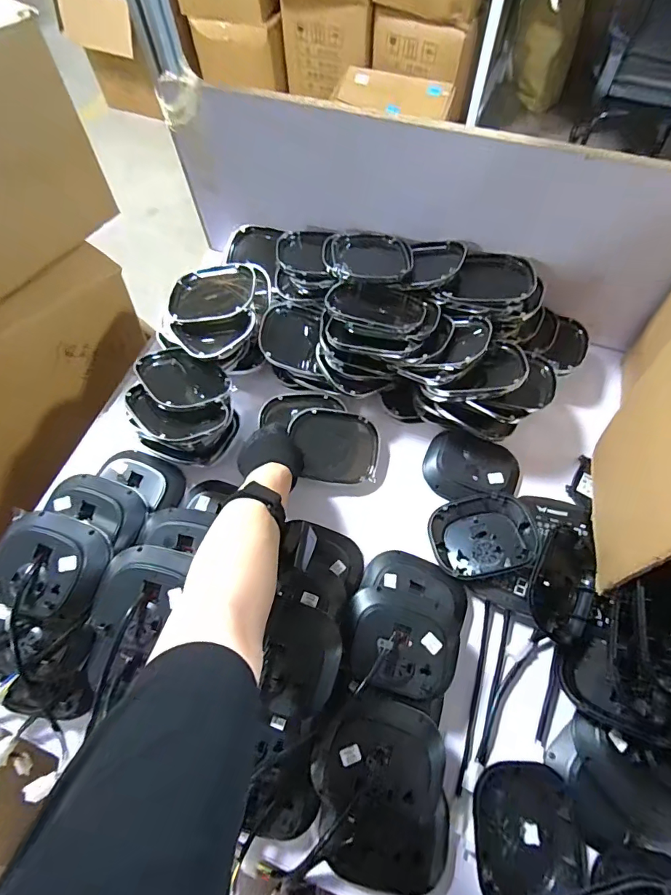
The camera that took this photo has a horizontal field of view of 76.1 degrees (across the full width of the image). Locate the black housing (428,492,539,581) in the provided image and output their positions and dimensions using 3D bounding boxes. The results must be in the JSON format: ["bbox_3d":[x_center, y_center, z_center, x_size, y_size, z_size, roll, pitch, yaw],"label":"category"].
[{"bbox_3d":[0.207,0.125,0.611,0.139,0.033,0.112,-10,65,-3],"label":"black housing"}]

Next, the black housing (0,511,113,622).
[{"bbox_3d":[-0.351,0.141,0.523,0.138,0.036,0.116,16,67,9],"label":"black housing"}]

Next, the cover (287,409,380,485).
[{"bbox_3d":[-0.004,-0.005,0.663,0.141,0.024,0.112,9,75,-8],"label":"cover"}]

